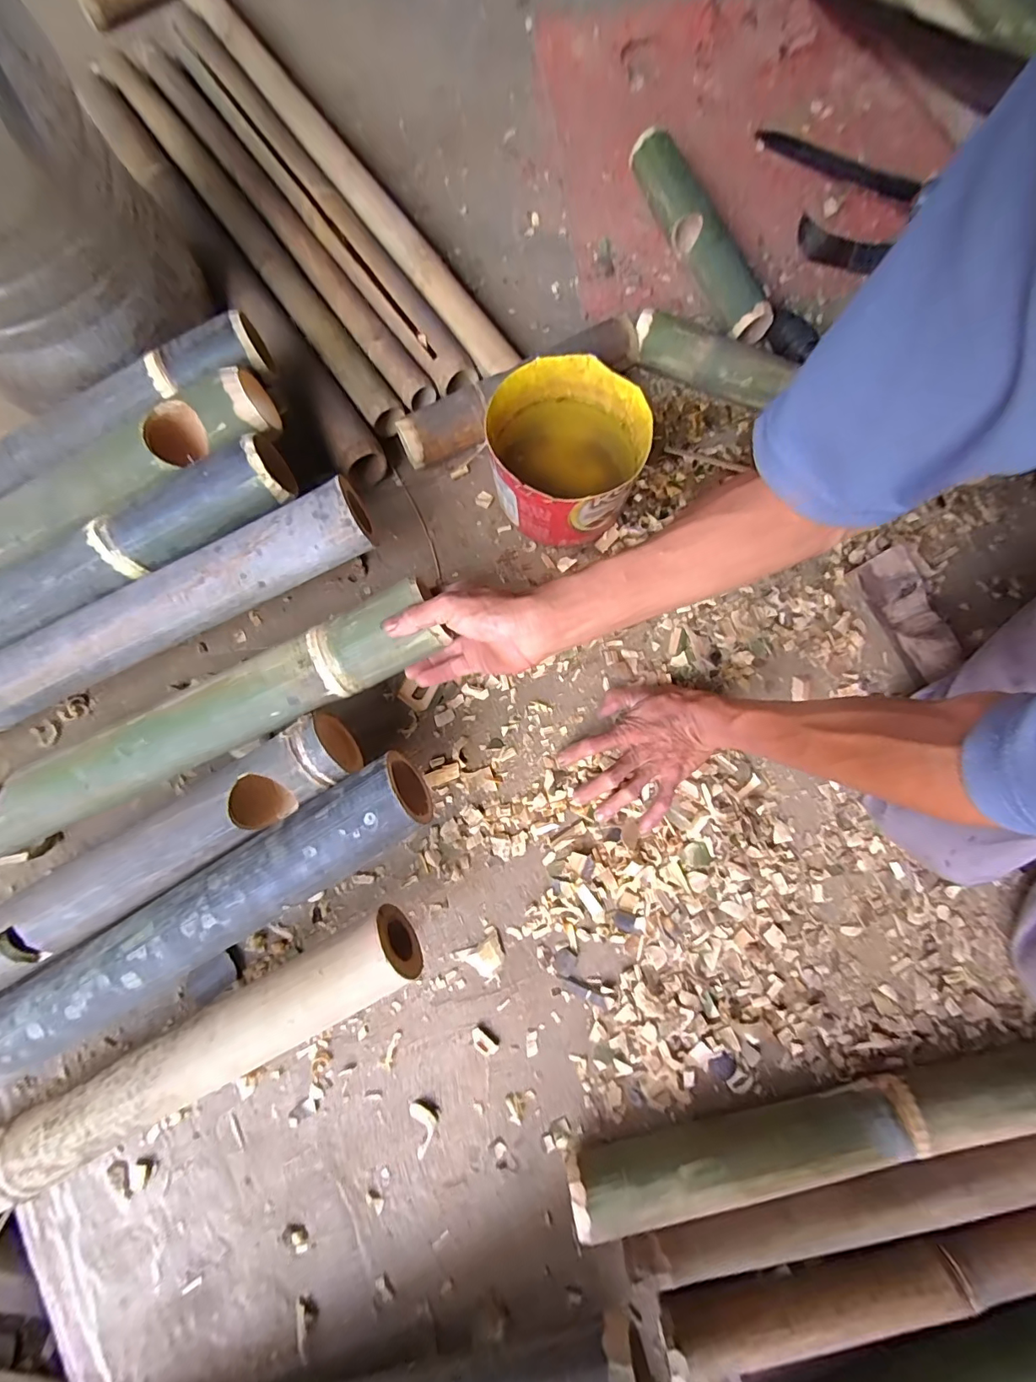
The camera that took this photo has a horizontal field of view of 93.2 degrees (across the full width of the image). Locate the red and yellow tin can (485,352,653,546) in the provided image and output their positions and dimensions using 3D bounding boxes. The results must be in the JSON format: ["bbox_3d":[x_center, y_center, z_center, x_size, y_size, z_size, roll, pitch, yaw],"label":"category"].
[{"bbox_3d":[0.051,-0.238,0.497,0.146,0.090,0.147,0,79,0],"label":"red and yellow tin can"}]

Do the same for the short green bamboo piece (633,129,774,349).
[{"bbox_3d":[0.208,-0.518,0.555,0.056,0.062,0.250,-23,81,-5],"label":"short green bamboo piece"}]

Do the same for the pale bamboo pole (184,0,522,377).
[{"bbox_3d":[-0.234,-0.664,0.596,0.054,0.049,0.775,-35,82,-7],"label":"pale bamboo pole"}]

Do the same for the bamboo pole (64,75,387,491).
[{"bbox_3d":[-0.341,-0.497,0.568,0.055,0.053,0.646,-34,82,-7],"label":"bamboo pole"}]

